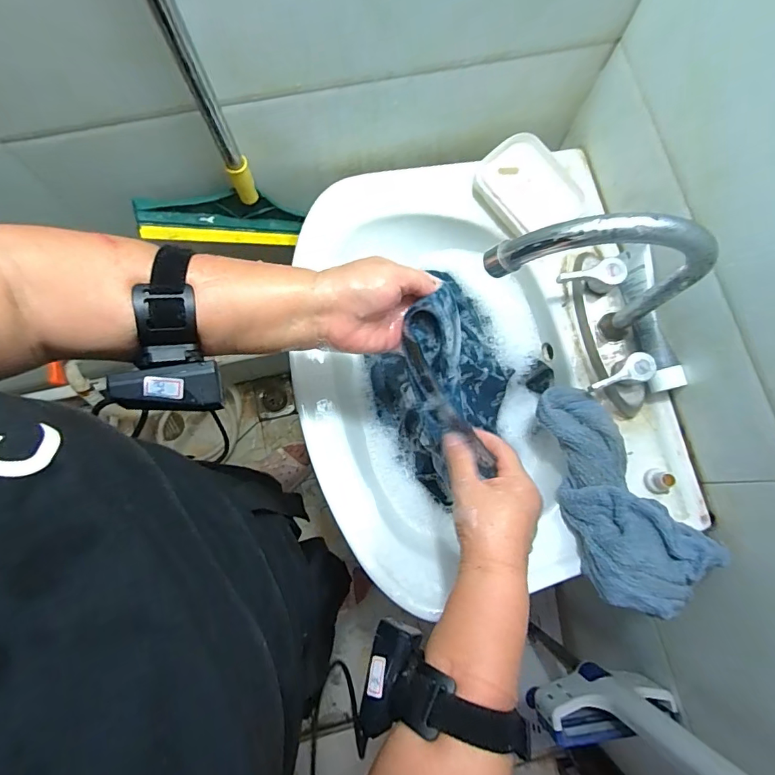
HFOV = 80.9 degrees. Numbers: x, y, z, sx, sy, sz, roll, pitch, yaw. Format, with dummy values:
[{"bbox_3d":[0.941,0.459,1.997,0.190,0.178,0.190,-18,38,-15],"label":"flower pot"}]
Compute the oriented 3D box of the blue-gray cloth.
[{"bbox_3d":[0.210,0.102,0.441,0.107,0.062,0.210,-29,80,-7],"label":"blue-gray cloth"}]

